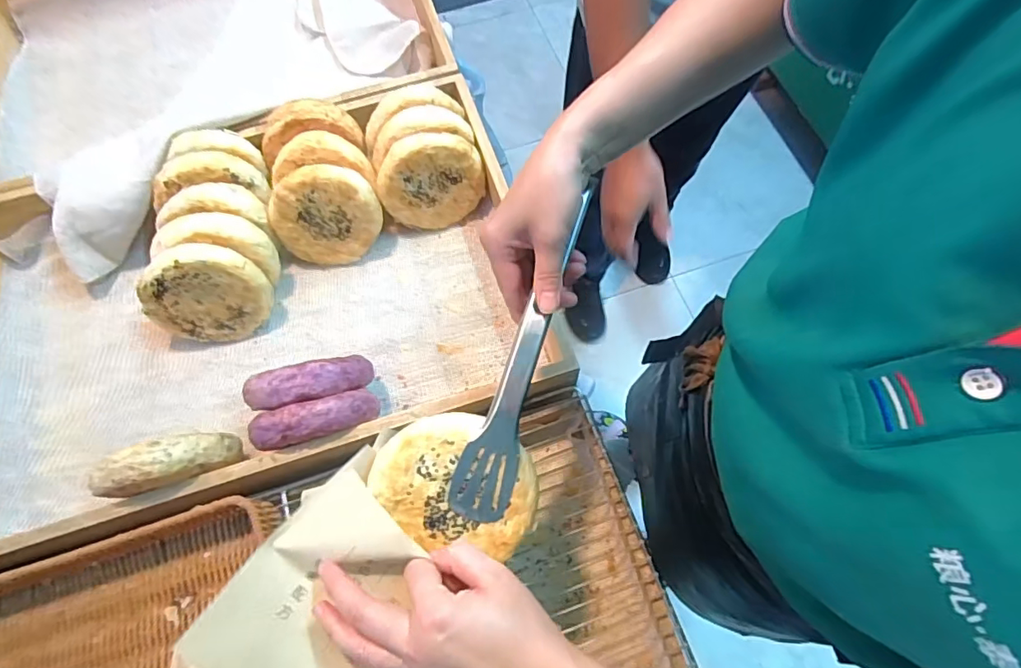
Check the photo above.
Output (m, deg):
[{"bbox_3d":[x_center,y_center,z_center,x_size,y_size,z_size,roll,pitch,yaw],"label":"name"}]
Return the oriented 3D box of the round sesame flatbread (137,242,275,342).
[{"bbox_3d":[-0.317,-0.039,0.558,0.119,0.109,0.024,-15,45,-4],"label":"round sesame flatbread"}]

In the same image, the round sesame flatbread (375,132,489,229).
[{"bbox_3d":[-0.089,-0.171,0.604,0.115,0.103,0.022,-11,50,-12],"label":"round sesame flatbread"}]

